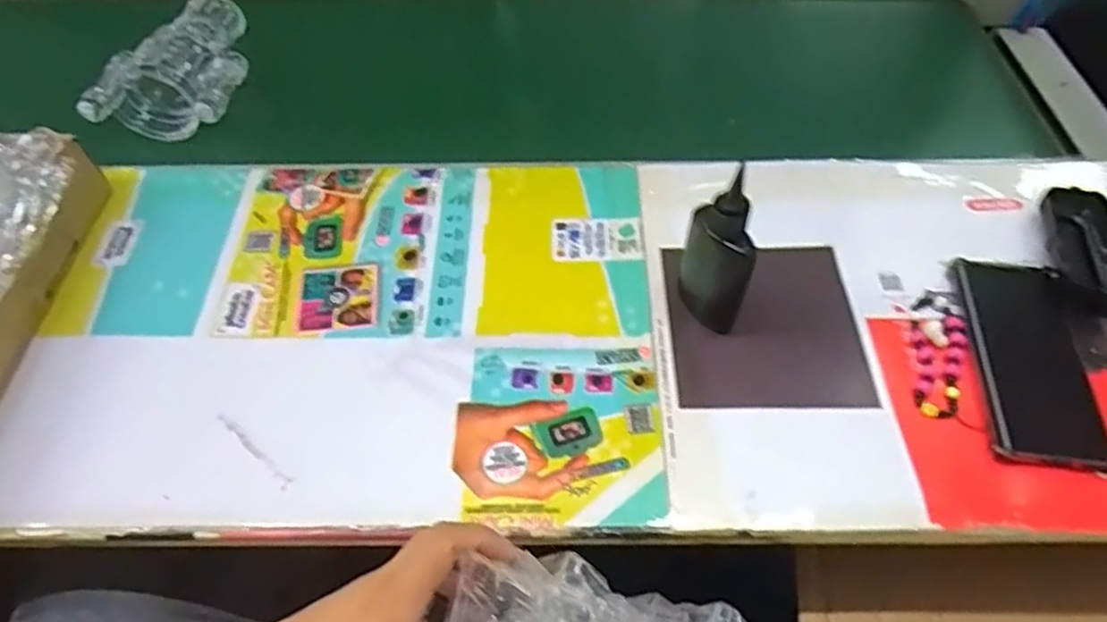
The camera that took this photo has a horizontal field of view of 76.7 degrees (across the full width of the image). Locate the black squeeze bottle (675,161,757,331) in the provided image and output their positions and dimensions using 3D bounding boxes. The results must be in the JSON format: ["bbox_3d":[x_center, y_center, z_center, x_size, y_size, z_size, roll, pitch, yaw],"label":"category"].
[{"bbox_3d":[0.116,-0.043,0.484,0.024,0.134,0.056,-27,58,-19],"label":"black squeeze bottle"}]

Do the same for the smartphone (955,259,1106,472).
[{"bbox_3d":[0.343,0.031,0.502,0.081,0.011,0.169,8,54,6],"label":"smartphone"}]

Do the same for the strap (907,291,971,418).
[{"bbox_3d":[0.278,0.029,0.504,0.036,0.007,0.104,14,55,10],"label":"strap"}]

